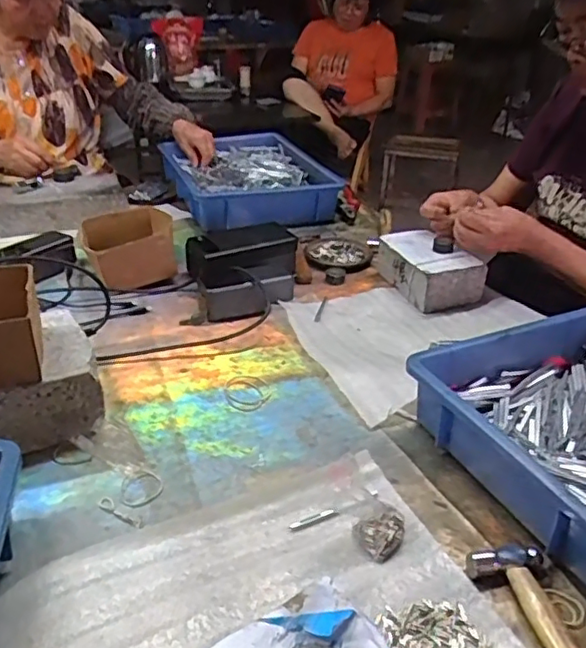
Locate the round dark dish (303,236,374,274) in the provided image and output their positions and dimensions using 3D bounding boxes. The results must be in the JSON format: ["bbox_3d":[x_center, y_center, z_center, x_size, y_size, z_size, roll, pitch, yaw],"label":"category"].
[{"bbox_3d":[0.078,-0.120,1.057,0.112,0.015,0.142,4,30,3],"label":"round dark dish"}]

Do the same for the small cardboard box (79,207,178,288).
[{"bbox_3d":[-0.258,-0.120,0.961,0.135,0.064,0.147,-7,31,-15],"label":"small cardboard box"}]

